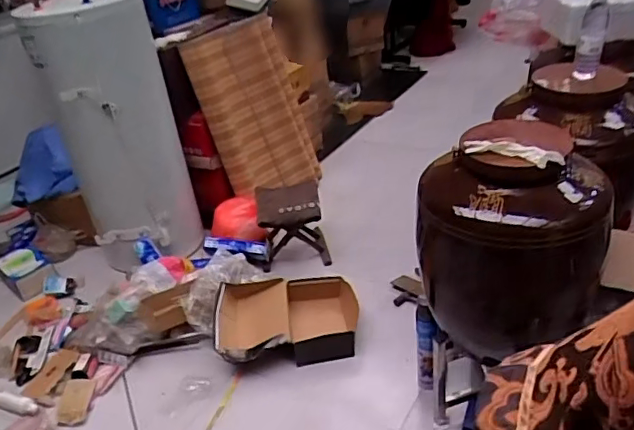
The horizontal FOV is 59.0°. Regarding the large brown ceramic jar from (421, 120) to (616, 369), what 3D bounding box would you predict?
[{"bbox_3d":[0.465,0.052,1.401,0.398,0.541,0.375,-6,31,3],"label":"large brown ceramic jar"}]

